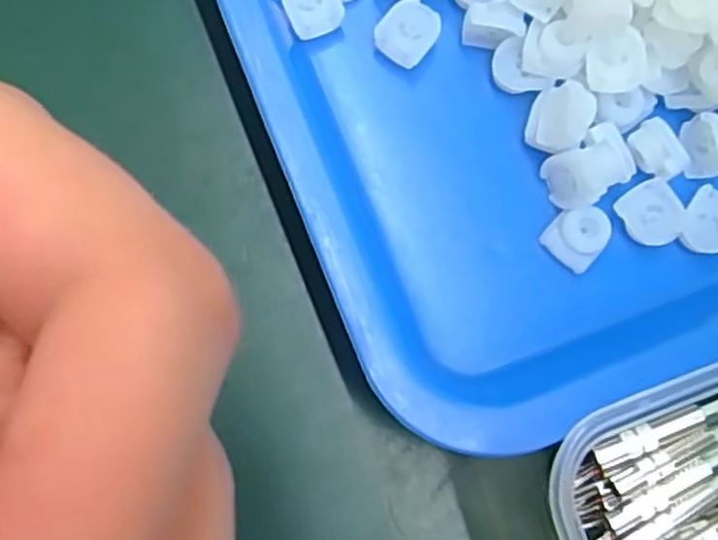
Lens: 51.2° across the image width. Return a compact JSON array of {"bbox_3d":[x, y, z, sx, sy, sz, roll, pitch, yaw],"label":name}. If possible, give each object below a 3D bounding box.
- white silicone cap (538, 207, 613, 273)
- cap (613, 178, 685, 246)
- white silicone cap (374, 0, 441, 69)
[{"bbox_3d":[0.064,-0.010,0.220,0.016,0.010,0.017,42,79,5],"label":"white silicone cap"},{"bbox_3d":[0.088,-0.017,0.222,0.018,0.004,0.018,1,79,-4],"label":"cap"},{"bbox_3d":[0.015,-0.072,0.228,0.017,0.004,0.019,42,97,-2],"label":"white silicone cap"}]

